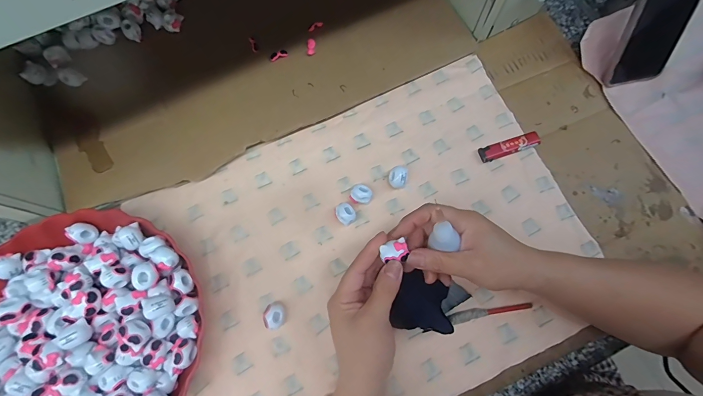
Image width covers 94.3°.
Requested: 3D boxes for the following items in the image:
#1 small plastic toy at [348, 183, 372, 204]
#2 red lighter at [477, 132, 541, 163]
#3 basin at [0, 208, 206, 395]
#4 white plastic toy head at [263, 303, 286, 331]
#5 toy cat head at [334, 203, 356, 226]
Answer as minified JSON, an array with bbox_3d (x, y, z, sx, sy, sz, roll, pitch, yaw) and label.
[{"bbox_3d":[0.011,-0.004,0.382,0.024,0.019,0.021,9,76,2],"label":"small plastic toy"},{"bbox_3d":[0.197,-0.063,0.407,0.075,0.013,0.019,-17,76,-5],"label":"red lighter"},{"bbox_3d":[-0.268,0.135,0.326,0.233,0.068,0.232,0,75,-1],"label":"basin"},{"bbox_3d":[-0.081,0.125,0.346,0.022,0.020,0.026,-12,76,-4],"label":"white plastic toy head"},{"bbox_3d":[-0.007,0.019,0.376,0.021,0.017,0.025,-39,79,-10],"label":"toy cat head"}]

